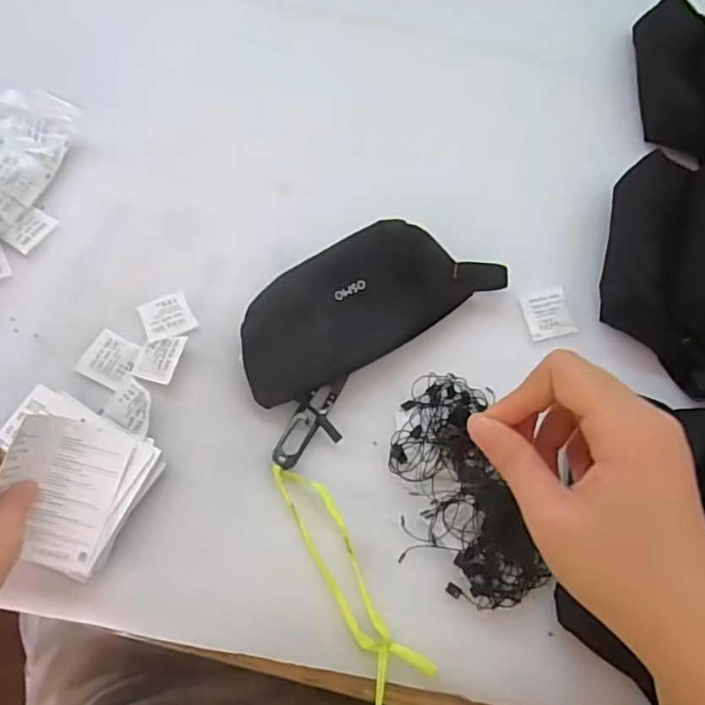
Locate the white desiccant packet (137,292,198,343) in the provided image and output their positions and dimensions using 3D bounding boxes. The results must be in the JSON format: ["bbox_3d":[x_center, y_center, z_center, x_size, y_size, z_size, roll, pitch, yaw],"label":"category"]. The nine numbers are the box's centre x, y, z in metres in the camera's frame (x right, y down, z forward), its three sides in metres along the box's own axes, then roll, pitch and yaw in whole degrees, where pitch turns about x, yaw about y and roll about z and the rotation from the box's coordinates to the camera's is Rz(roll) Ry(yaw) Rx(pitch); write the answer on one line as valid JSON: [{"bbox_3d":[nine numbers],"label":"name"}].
[{"bbox_3d":[-0.146,-0.028,0.473,0.038,0.004,0.040,-23,64,-13],"label":"white desiccant packet"}]

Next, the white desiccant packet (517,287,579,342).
[{"bbox_3d":[0.162,-0.033,0.494,0.040,0.004,0.041,-15,69,-9],"label":"white desiccant packet"}]

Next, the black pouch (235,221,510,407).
[{"bbox_3d":[0.009,-0.044,0.467,0.212,0.044,0.082,-29,72,-14],"label":"black pouch"}]

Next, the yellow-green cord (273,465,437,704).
[{"bbox_3d":[-0.002,0.145,0.400,0.041,0.011,0.164,-24,71,-12],"label":"yellow-green cord"}]

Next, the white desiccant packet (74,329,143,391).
[{"bbox_3d":[-0.184,0.005,0.458,0.041,0.004,0.038,24,69,7],"label":"white desiccant packet"}]

